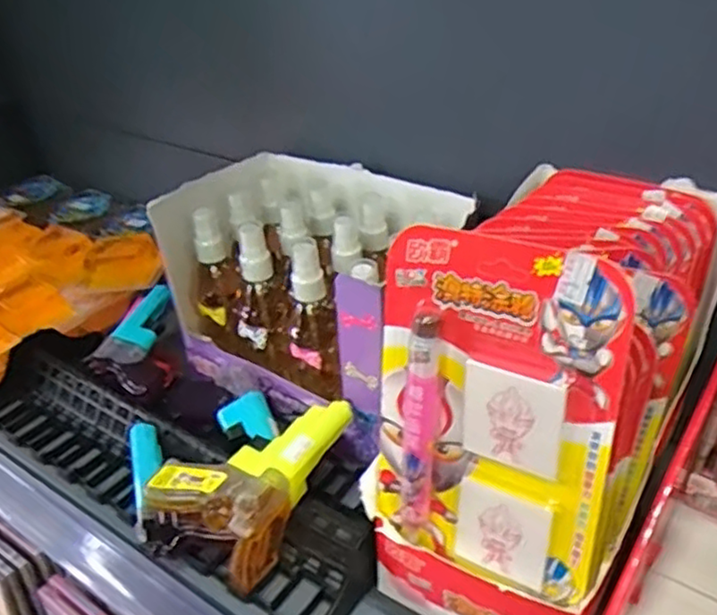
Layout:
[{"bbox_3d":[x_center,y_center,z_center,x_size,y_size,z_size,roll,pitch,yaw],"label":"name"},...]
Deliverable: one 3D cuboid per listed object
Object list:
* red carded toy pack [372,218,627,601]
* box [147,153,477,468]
[{"bbox_3d":[0.060,0.053,0.327,0.114,0.177,0.024,15,25,30],"label":"red carded toy pack"},{"bbox_3d":[-0.036,-0.020,0.534,0.198,0.127,0.149,18,41,30],"label":"box"}]

